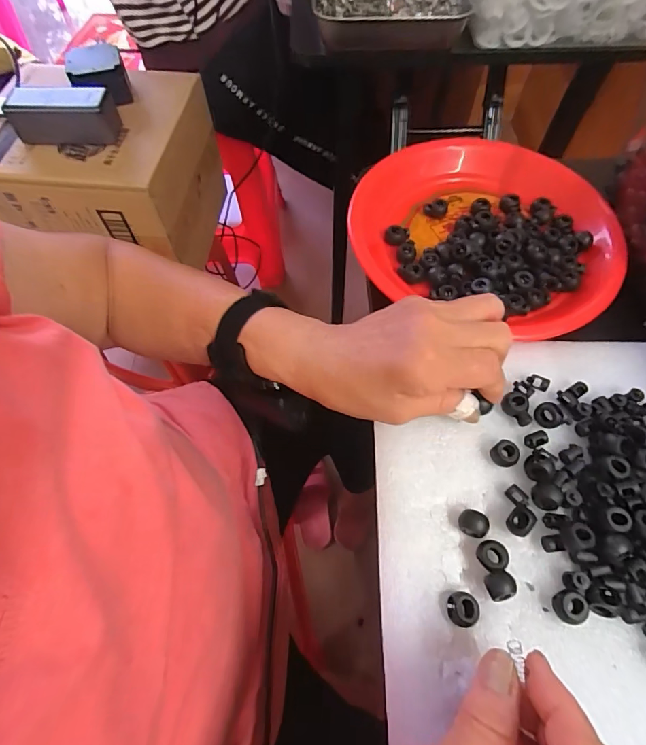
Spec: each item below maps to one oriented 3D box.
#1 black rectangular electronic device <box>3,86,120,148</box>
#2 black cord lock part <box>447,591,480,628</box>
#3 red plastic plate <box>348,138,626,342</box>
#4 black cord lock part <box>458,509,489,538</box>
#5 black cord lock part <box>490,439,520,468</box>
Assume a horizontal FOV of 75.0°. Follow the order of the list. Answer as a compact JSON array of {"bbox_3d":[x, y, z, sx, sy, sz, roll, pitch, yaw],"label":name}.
[{"bbox_3d":[-0.350,-0.347,0.567,0.130,0.052,0.056,1,63,1],"label":"black rectangular electronic device"},{"bbox_3d":[0.080,0.136,0.241,0.016,0.011,0.017,18,65,10],"label":"black cord lock part"},{"bbox_3d":[0.148,-0.133,0.380,0.224,0.031,0.208,0,63,1],"label":"red plastic plate"},{"bbox_3d":[0.093,0.094,0.262,0.017,0.012,0.014,17,65,9],"label":"black cord lock part"},{"bbox_3d":[0.121,0.054,0.279,0.015,0.011,0.017,-36,68,-16],"label":"black cord lock part"}]

